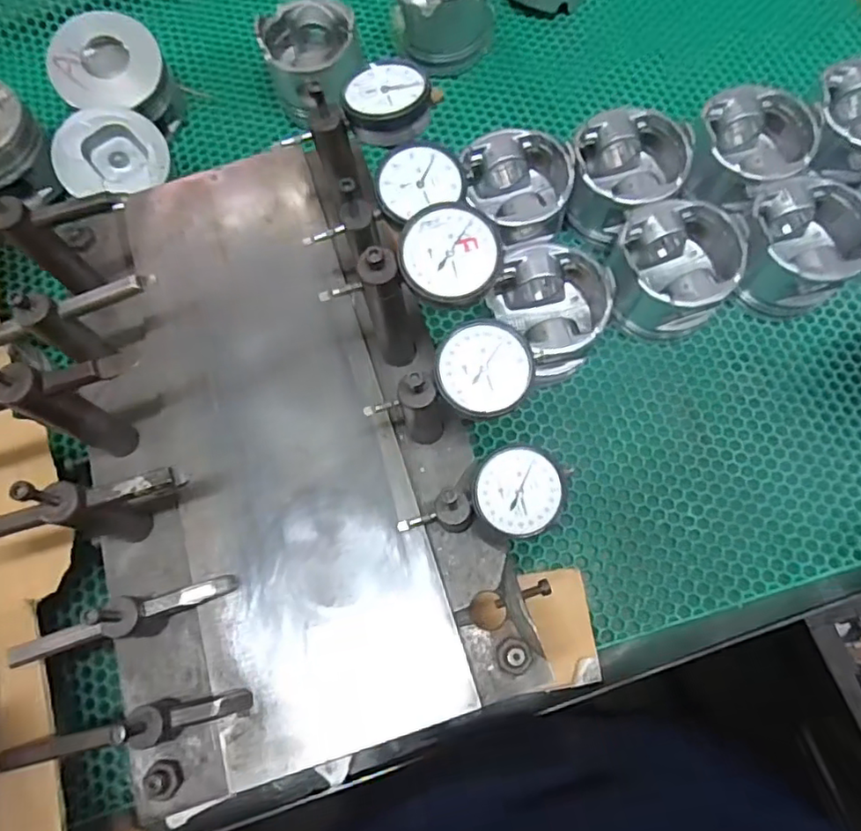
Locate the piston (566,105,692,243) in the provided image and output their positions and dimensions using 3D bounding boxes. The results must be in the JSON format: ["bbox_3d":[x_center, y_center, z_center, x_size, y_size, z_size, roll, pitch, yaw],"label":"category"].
[{"bbox_3d":[0.176,-0.214,0.563,0.101,0.091,0.105,30,75,11],"label":"piston"}]

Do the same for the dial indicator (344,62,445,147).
[{"bbox_3d":[-0.026,-0.195,0.377,0.056,0.021,0.052,36,76,12],"label":"dial indicator"}]

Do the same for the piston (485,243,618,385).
[{"bbox_3d":[0.102,-0.084,0.518,0.089,0.079,0.097,-21,72,-5],"label":"piston"}]

